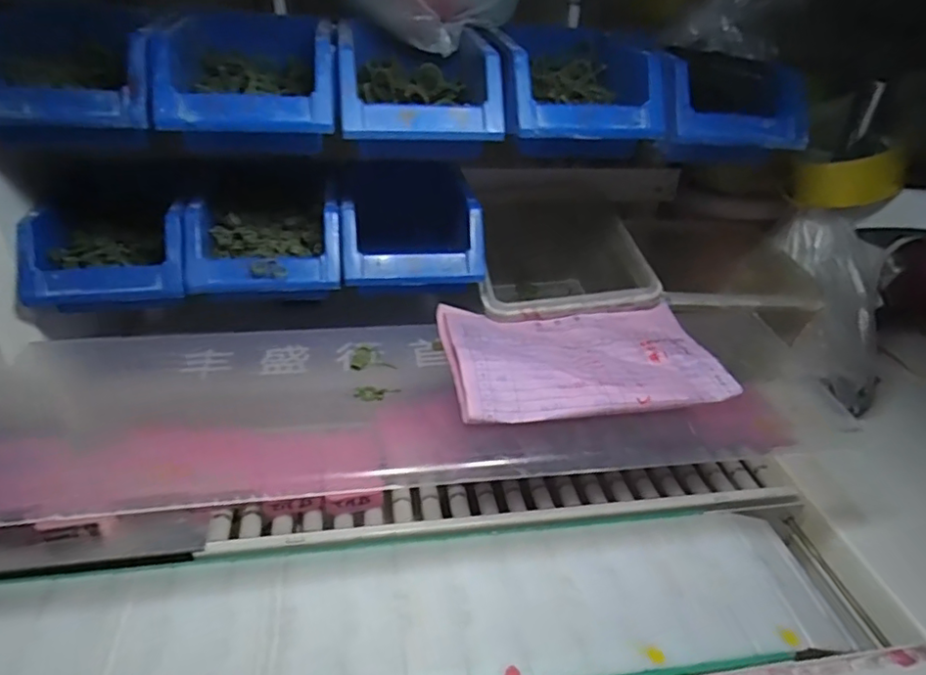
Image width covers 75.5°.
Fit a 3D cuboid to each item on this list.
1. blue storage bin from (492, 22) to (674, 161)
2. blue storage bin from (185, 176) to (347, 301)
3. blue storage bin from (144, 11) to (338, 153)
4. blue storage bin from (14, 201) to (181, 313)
[{"bbox_3d":[0.099,-0.213,0.536,0.131,0.092,0.185,2,33,-2],"label":"blue storage bin"},{"bbox_3d":[-0.170,-0.095,0.527,0.125,0.076,0.124,-2,33,-8],"label":"blue storage bin"},{"bbox_3d":[-0.168,-0.224,0.496,0.128,0.062,0.206,-2,33,-8],"label":"blue storage bin"},{"bbox_3d":[-0.290,-0.068,0.504,0.127,0.068,0.110,-2,33,-9],"label":"blue storage bin"}]

